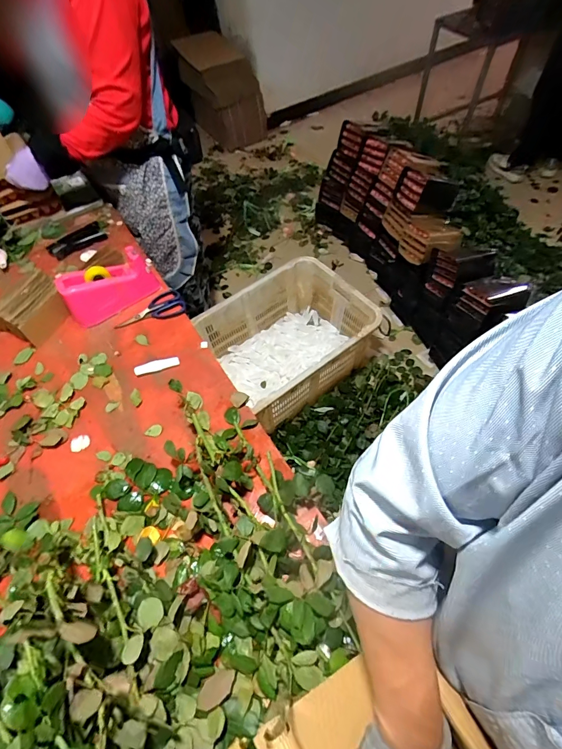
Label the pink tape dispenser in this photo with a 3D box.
[{"bbox_3d":[-0.388,-0.204,0.881,0.208,0.098,0.065,-32,61,-16],"label":"pink tape dispenser"}]

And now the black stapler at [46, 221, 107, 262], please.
[{"bbox_3d":[-0.557,-0.370,1.052,0.068,0.027,0.156,36,66,23],"label":"black stapler"}]

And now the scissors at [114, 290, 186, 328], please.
[{"bbox_3d":[-0.309,-0.153,0.905,0.163,0.010,0.081,-16,58,-6],"label":"scissors"}]

